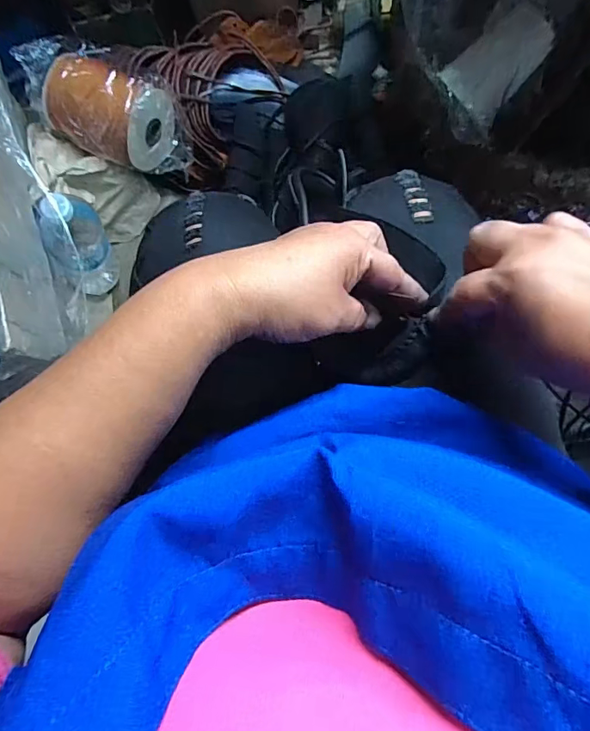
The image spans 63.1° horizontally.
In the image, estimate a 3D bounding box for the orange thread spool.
[{"bbox_3d":[-0.252,-0.343,0.654,0.159,0.101,0.107,28,86,4],"label":"orange thread spool"}]

